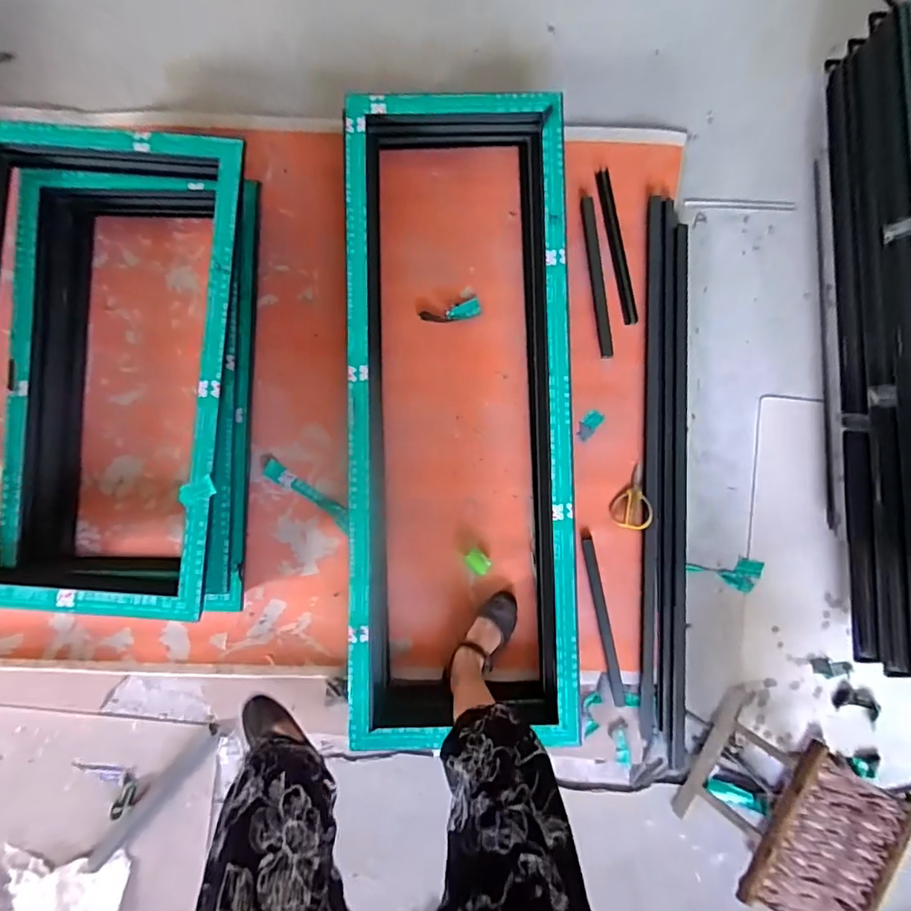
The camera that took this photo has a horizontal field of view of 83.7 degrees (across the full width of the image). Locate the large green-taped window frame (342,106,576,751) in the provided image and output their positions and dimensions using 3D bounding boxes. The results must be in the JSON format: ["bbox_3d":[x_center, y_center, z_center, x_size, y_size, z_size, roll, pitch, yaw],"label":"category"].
[{"bbox_3d":[0.010,-0.095,1.151,0.484,0.141,1.418,-1,88,-2],"label":"large green-taped window frame"}]

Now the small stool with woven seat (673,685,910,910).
[{"bbox_3d":[0.692,0.730,1.068,0.256,0.291,0.323,23,87,-1],"label":"small stool with woven seat"}]

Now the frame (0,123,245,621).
[{"bbox_3d":[-0.749,-0.175,1.039,0.561,0.086,0.959,4,88,-2],"label":"frame"}]

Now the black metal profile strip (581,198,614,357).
[{"bbox_3d":[0.346,-0.437,1.241,0.032,0.009,0.390,-7,88,-2],"label":"black metal profile strip"}]

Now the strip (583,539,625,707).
[{"bbox_3d":[0.354,0.396,1.212,0.028,0.010,0.390,-11,88,-2],"label":"strip"}]

